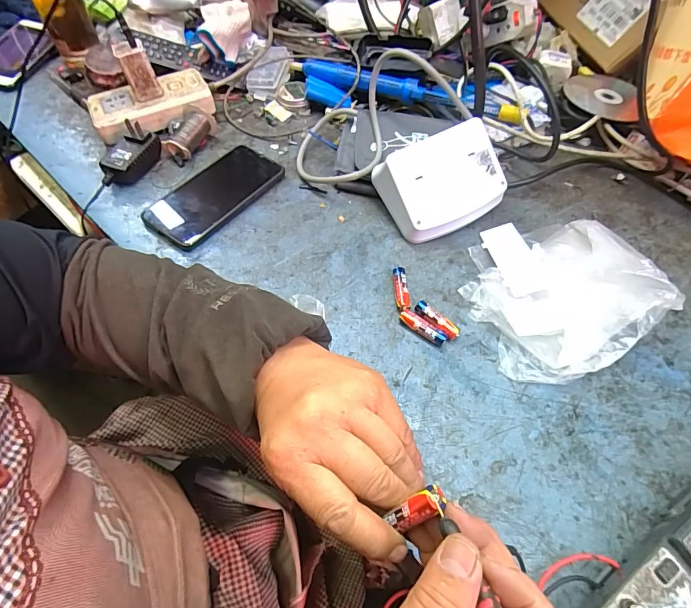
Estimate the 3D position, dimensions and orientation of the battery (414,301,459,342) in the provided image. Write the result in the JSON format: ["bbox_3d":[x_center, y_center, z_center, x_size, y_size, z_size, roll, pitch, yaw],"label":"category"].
[{"bbox_3d":[0.088,0.017,0.404,0.016,0.014,0.047,-36,65,-24],"label":"battery"}]

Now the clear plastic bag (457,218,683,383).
[{"bbox_3d":[0.199,-0.027,0.399,0.134,0.086,0.184,0,56,-4],"label":"clear plastic bag"}]

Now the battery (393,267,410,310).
[{"bbox_3d":[0.056,-0.014,0.424,0.014,0.015,0.049,-2,57,-5],"label":"battery"}]

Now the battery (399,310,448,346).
[{"bbox_3d":[0.074,0.023,0.401,0.048,0.012,0.015,34,61,18],"label":"battery"}]

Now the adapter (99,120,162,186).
[{"bbox_3d":[-0.255,-0.172,0.486,0.040,0.044,0.076,13,57,5],"label":"adapter"}]

